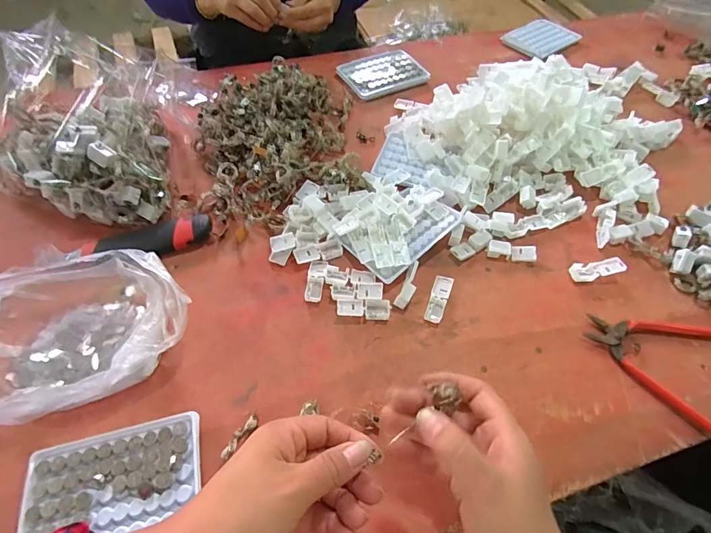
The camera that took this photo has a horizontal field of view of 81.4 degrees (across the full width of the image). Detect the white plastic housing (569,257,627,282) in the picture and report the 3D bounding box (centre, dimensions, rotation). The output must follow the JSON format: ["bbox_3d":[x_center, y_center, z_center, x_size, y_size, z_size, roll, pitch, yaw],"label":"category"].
[{"bbox_3d":[0.271,0.004,0.466,0.055,0.019,0.020,-6,54,-6],"label":"white plastic housing"}]

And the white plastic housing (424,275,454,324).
[{"bbox_3d":[0.089,0.034,0.444,0.020,0.007,0.057,19,56,12],"label":"white plastic housing"}]

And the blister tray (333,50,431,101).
[{"bbox_3d":[0.043,-0.319,0.683,0.129,0.013,0.098,-23,57,-17],"label":"blister tray"}]

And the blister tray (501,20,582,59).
[{"bbox_3d":[0.345,-0.427,0.772,0.124,0.012,0.093,-33,63,-21],"label":"blister tray"}]

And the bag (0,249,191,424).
[{"bbox_3d":[-0.264,0.061,0.381,0.212,0.061,0.135,-17,56,-13],"label":"bag"}]

